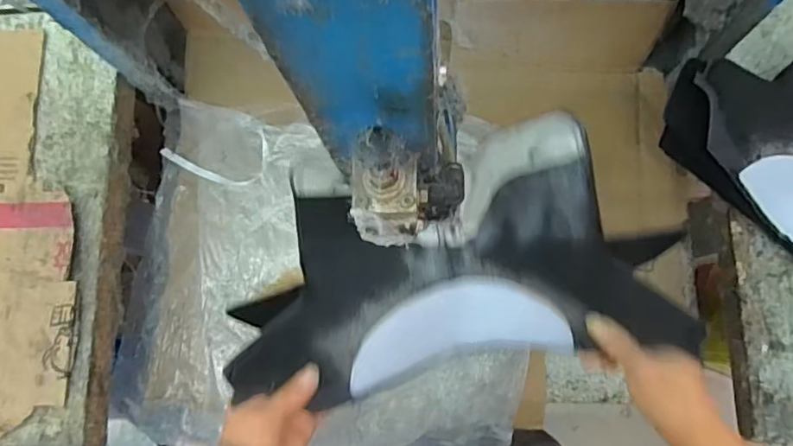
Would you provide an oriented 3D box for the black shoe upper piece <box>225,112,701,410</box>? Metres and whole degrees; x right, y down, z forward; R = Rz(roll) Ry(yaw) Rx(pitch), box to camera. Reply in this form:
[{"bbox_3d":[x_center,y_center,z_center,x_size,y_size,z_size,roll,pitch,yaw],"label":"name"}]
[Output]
[{"bbox_3d":[0.047,0.034,0.434,0.338,0.099,0.174,-9,83,2],"label":"black shoe upper piece"}]

